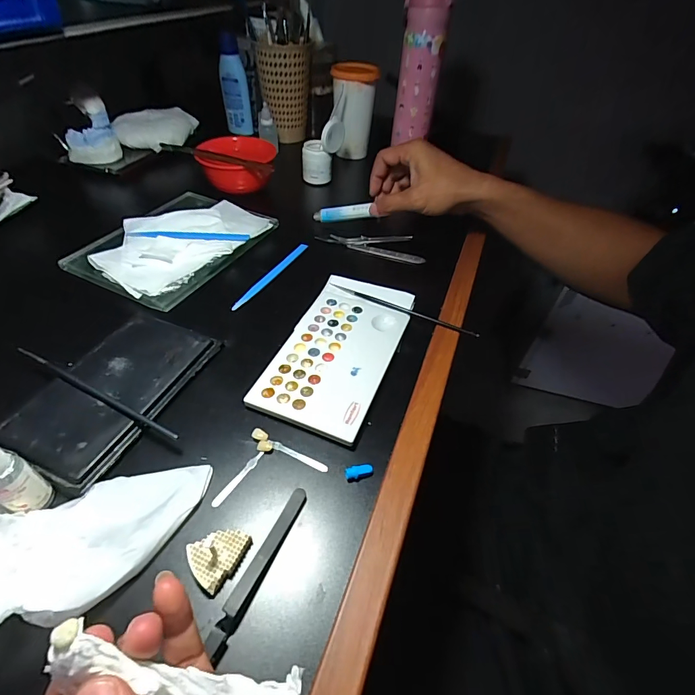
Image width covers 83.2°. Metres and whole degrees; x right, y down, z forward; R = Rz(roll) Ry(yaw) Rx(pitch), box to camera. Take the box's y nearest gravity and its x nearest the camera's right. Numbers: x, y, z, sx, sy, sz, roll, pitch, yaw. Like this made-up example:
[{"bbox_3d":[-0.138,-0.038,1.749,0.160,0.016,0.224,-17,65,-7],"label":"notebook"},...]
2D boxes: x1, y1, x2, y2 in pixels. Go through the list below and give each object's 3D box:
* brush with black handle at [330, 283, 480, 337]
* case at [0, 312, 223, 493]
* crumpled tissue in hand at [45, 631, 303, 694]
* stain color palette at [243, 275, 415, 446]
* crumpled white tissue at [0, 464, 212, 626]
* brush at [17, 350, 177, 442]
[{"bbox_3d":[0.055,-0.039,0.400,0.158,0.006,0.009,22,49,14],"label":"brush with black handle"},{"bbox_3d":[-0.183,0.028,0.308,0.085,0.007,0.146,20,49,12],"label":"case"},{"bbox_3d":[-0.061,0.133,0.149,0.106,0.013,0.027,41,39,-30],"label":"crumpled tissue in hand"},{"bbox_3d":[-0.005,-0.006,0.355,0.094,0.008,0.186,19,49,12],"label":"stain color palette"},{"bbox_3d":[-0.151,0.108,0.223,0.137,0.023,0.075,-16,52,-19],"label":"crumpled white tissue"},{"bbox_3d":[-0.192,0.033,0.296,0.162,0.007,0.007,23,50,15],"label":"brush"}]

